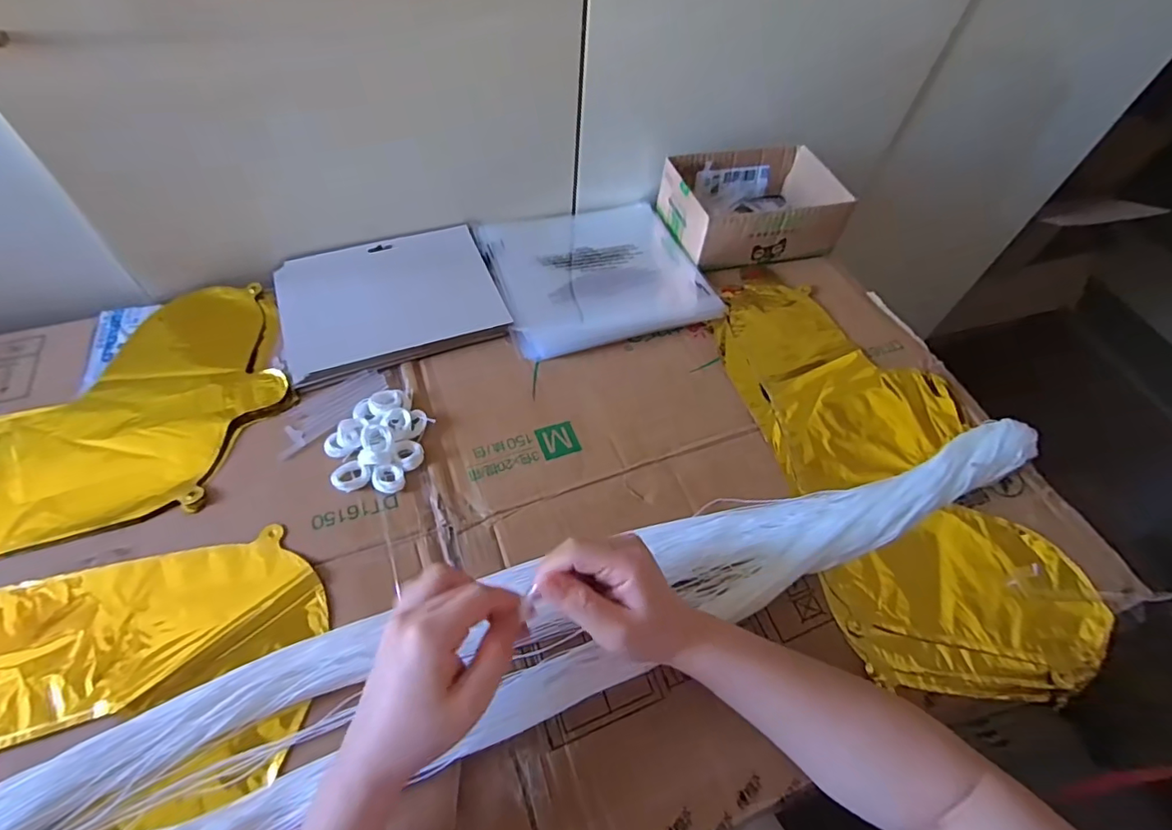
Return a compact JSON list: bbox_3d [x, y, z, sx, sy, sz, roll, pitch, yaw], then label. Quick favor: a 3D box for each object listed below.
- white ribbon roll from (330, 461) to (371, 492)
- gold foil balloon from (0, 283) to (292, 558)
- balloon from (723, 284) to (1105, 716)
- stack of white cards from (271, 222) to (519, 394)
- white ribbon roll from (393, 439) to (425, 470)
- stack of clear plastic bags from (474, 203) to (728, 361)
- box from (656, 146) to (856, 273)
[{"bbox_3d":[-0.187,0.048,0.431,0.028,0.010,0.026,-25,61,-20],"label":"white ribbon roll"},{"bbox_3d":[-0.462,0.014,0.437,0.404,0.014,0.231,-17,59,-16],"label":"gold foil balloon"},{"bbox_3d":[0.271,0.028,0.497,0.224,0.039,0.431,-9,57,-11],"label":"balloon"},{"bbox_3d":[-0.193,-0.118,0.537,0.204,0.013,0.161,-18,59,-16],"label":"stack of white cards"},{"bbox_3d":[-0.145,0.033,0.440,0.023,0.011,0.024,38,60,19],"label":"white ribbon roll"},{"bbox_3d":[0.010,-0.163,0.584,0.221,0.015,0.203,-16,58,-15],"label":"stack of clear plastic bags"},{"bbox_3d":[0.193,-0.244,0.625,0.189,0.067,0.133,-11,57,-12],"label":"box"}]

